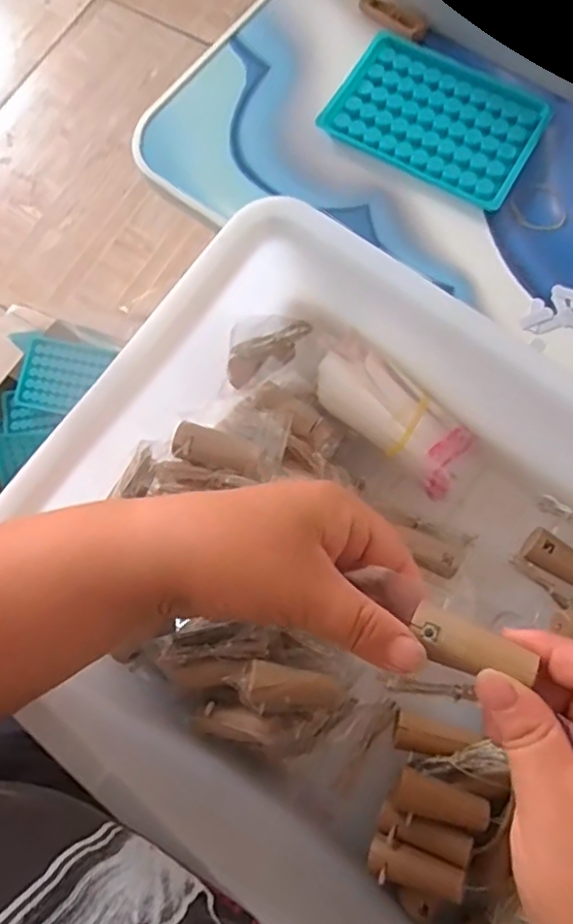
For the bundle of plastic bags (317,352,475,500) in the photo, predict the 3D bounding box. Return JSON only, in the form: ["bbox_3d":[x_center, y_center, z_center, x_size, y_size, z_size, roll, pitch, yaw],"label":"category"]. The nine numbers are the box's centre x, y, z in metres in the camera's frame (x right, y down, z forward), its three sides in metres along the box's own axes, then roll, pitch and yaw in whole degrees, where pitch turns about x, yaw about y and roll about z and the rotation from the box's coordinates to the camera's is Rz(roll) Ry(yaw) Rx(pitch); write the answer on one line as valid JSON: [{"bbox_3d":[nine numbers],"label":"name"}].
[{"bbox_3d":[0.065,-0.028,0.371,0.102,0.025,0.051,37,78,-8],"label":"bundle of plastic bags"}]

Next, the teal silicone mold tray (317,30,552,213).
[{"bbox_3d":[0.100,-0.229,0.404,0.132,0.007,0.093,30,79,10],"label":"teal silicone mold tray"}]

